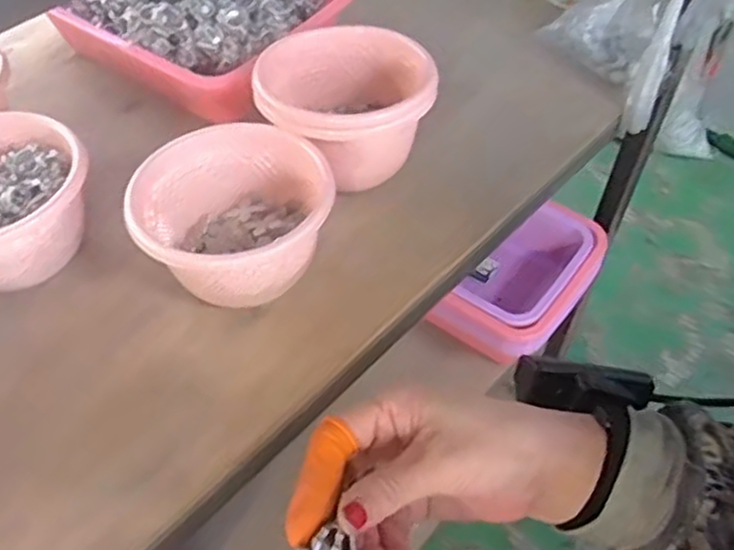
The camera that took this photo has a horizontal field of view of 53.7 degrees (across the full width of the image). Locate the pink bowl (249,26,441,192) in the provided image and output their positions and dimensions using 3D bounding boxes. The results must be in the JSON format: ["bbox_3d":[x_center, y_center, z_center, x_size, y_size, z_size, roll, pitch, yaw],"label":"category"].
[{"bbox_3d":[-0.017,-0.145,0.621,0.141,0.071,0.137,0,51,0],"label":"pink bowl"}]

